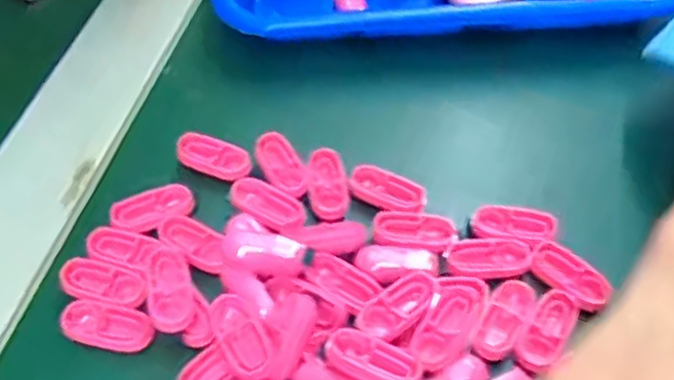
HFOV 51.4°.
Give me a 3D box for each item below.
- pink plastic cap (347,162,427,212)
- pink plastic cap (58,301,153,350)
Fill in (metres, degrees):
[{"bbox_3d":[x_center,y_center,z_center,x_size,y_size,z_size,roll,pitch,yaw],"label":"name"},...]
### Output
[{"bbox_3d":[0.022,0.000,0.305,0.034,0.006,0.015,19,55,15],"label":"pink plastic cap"},{"bbox_3d":[-0.087,0.051,0.265,0.036,0.004,0.016,9,53,8],"label":"pink plastic cap"}]

